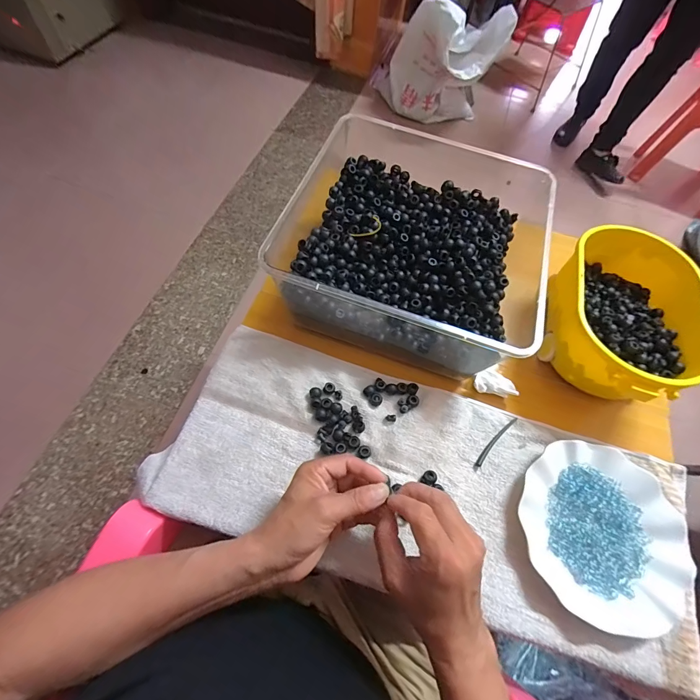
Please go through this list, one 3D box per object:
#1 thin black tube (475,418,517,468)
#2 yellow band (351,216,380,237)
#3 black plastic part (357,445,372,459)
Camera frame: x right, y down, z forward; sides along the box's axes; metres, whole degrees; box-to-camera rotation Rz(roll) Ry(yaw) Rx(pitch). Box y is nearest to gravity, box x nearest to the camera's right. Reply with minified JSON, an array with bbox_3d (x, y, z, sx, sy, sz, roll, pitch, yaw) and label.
[{"bbox_3d":[0.183,0.113,0.441,0.009,0.005,0.083,43,68,15],"label":"thin black tube"},{"bbox_3d":[0.025,-0.161,0.472,0.047,0.004,0.020,-43,85,-16],"label":"yellow band"},{"bbox_3d":[0.017,0.122,0.418,0.015,0.007,0.016,2,64,-4],"label":"black plastic part"}]

